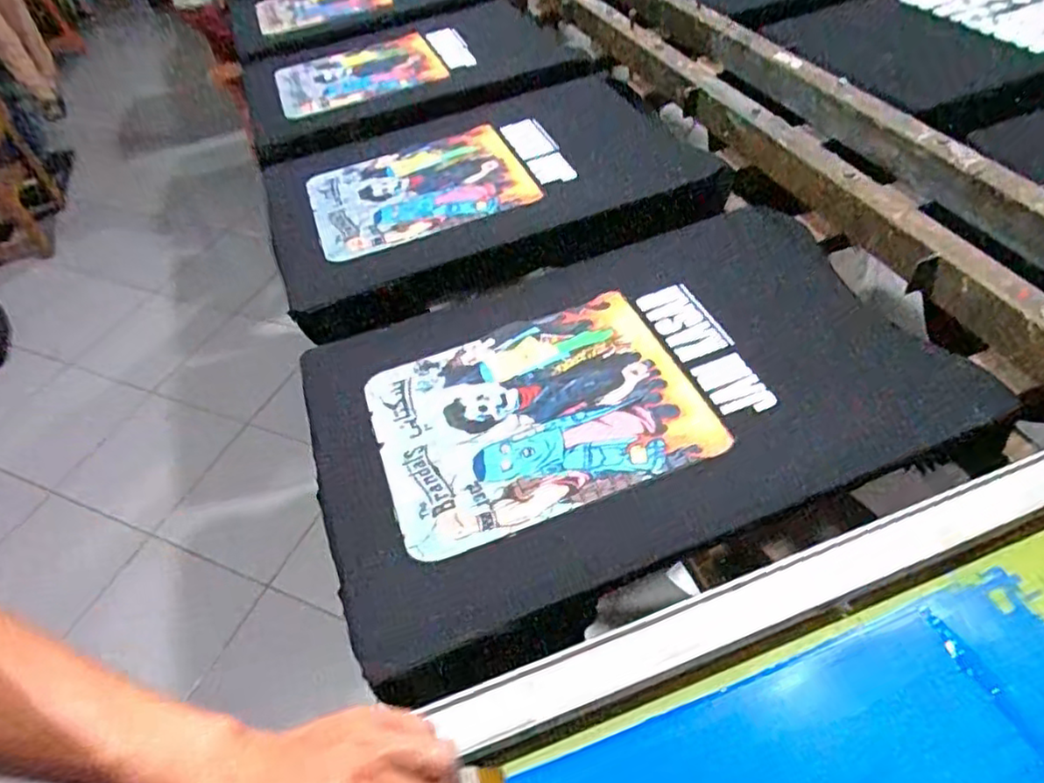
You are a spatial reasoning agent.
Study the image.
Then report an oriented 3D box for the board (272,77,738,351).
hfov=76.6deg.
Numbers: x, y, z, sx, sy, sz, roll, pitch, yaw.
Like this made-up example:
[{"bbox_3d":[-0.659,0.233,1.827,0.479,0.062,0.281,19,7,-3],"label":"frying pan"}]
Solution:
[{"bbox_3d":[-0.058,-0.316,1.025,0.631,0.081,0.388,-16,56,-5],"label":"board"}]

